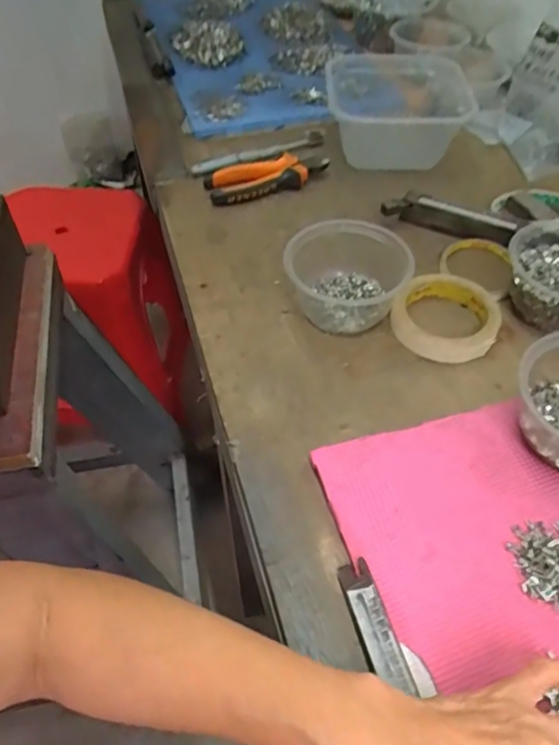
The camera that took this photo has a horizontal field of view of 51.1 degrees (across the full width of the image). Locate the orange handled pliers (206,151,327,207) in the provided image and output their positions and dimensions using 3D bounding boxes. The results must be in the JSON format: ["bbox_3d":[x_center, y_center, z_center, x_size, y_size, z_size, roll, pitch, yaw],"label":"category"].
[{"bbox_3d":[-0.013,-0.233,0.691,0.150,0.025,0.057,-16,52,-13],"label":"orange handled pliers"}]

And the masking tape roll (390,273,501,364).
[{"bbox_3d":[0.155,-0.054,0.548,0.095,0.023,0.089,0,50,0],"label":"masking tape roll"}]

